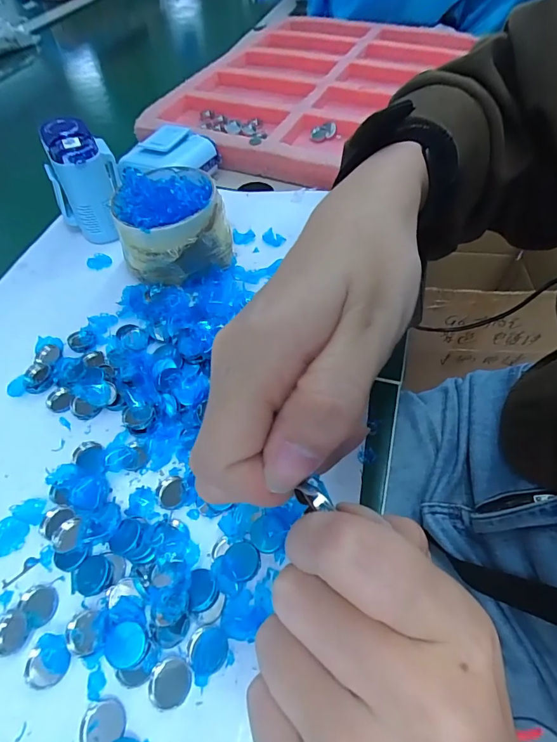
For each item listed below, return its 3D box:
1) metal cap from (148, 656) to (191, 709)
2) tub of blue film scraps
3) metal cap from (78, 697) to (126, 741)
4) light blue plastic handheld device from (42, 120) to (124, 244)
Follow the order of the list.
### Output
[{"bbox_3d":[-0.048,0.135,0.179,0.018,0.004,0.017,-2,53,2],"label":"metal cap"},{"bbox_3d":[-0.083,-0.116,0.329,0.080,0.065,0.082,-13,54,-6],"label":"tub of blue film scraps"},{"bbox_3d":[-0.075,0.150,0.174,0.018,0.004,0.017,-2,53,2],"label":"metal cap"},{"bbox_3d":[-0.163,-0.162,0.356,0.060,0.083,0.055,24,58,20],"label":"light blue plastic handheld device"}]

